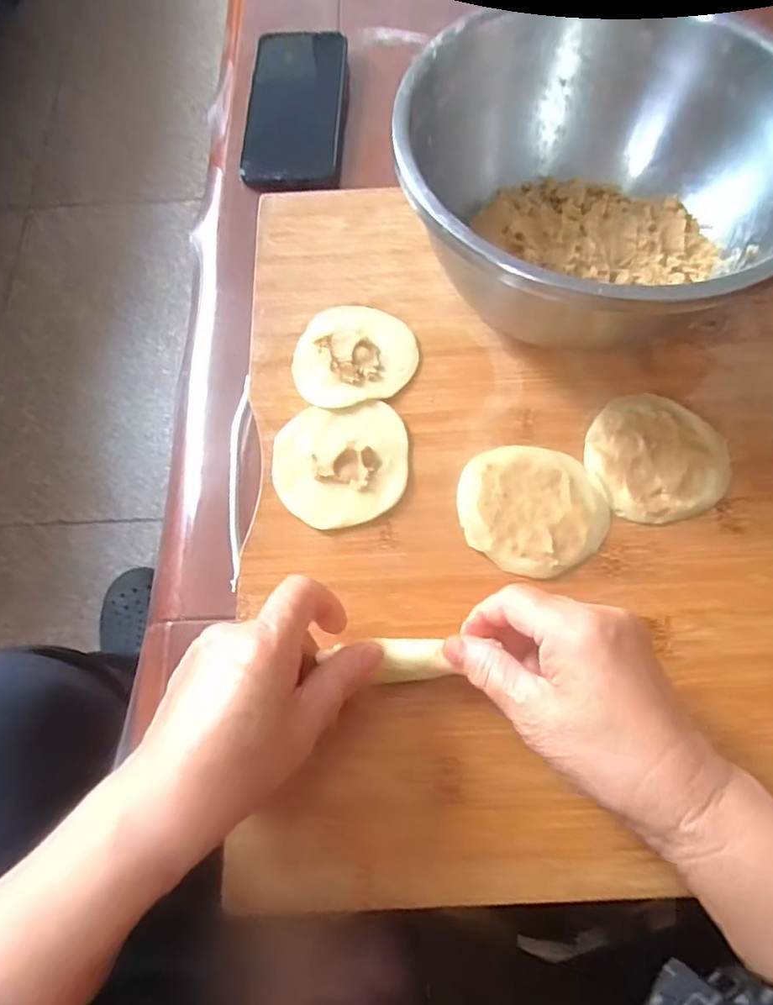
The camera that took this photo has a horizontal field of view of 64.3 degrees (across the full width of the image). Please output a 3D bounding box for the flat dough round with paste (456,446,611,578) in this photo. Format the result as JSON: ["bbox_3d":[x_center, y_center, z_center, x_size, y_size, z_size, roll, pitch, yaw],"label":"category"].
[{"bbox_3d":[0.082,0.004,0.346,0.081,0.005,0.074,-1,68,2],"label":"flat dough round with paste"}]

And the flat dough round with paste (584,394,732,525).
[{"bbox_3d":[0.157,-0.028,0.357,0.078,0.007,0.078,-1,68,2],"label":"flat dough round with paste"}]

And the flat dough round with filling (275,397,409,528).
[{"bbox_3d":[-0.027,-0.024,0.360,0.077,0.009,0.077,-1,68,2],"label":"flat dough round with filling"}]

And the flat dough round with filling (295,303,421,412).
[{"bbox_3d":[-0.021,-0.095,0.388,0.076,0.010,0.070,-1,68,2],"label":"flat dough round with filling"}]

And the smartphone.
[{"bbox_3d":[-0.072,-0.312,0.489,0.075,0.010,0.150,2,75,1],"label":"smartphone"}]

